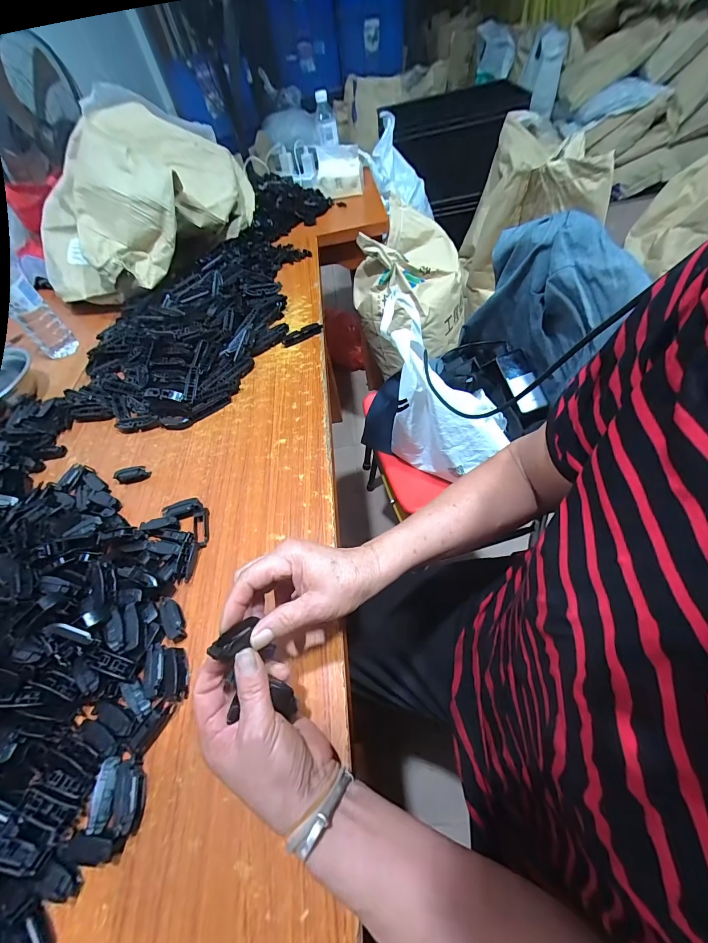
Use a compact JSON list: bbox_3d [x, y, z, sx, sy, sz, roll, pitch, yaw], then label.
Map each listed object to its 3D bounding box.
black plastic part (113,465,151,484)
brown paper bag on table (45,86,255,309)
[{"bbox_3d":[-0.330,0.005,0.519,0.048,0.015,0.017,-14,54,0],"label":"black plastic part"},{"bbox_3d":[-0.505,-0.663,0.817,0.308,0.245,0.474,18,60,21],"label":"brown paper bag on table"}]

